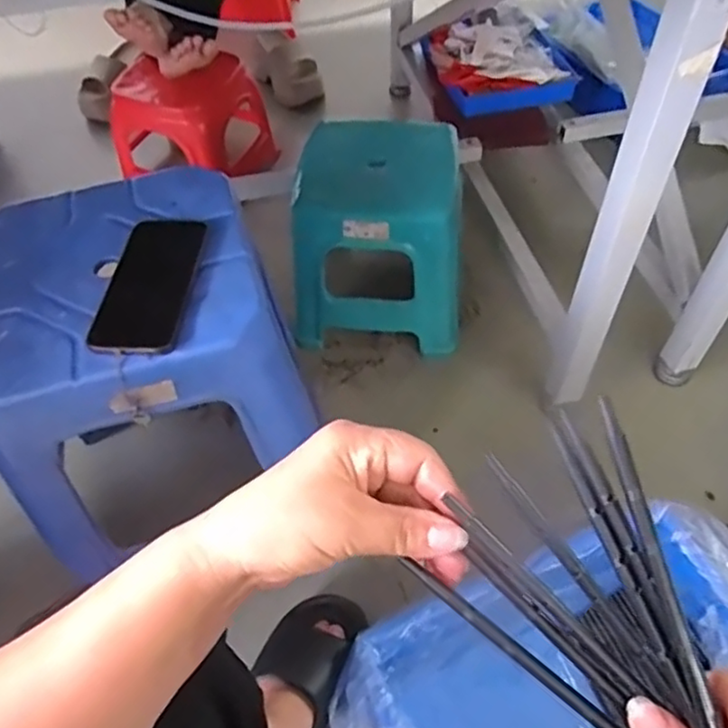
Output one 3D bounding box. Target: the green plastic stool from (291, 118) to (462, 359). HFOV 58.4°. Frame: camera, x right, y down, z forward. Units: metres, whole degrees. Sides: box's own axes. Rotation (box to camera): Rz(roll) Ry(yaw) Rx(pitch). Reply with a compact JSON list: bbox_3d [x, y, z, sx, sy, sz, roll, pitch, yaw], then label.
[{"bbox_3d":[0.027,-0.201,1.039,0.259,0.264,0.233,2,53,4],"label":"green plastic stool"}]

